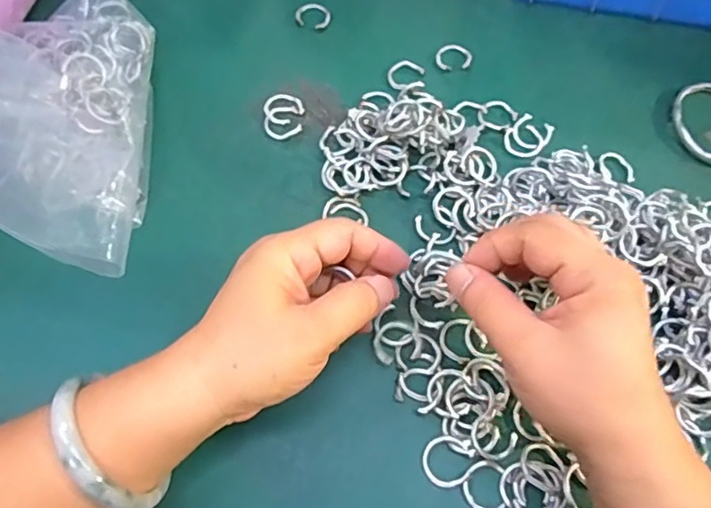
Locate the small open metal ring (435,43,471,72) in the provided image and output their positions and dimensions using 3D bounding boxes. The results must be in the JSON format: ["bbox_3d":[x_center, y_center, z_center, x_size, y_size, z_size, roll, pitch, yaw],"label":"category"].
[{"bbox_3d":[0.072,-0.145,0.418,0.026,0.007,0.022,-13,68,-9],"label":"small open metal ring"}]

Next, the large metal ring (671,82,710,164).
[{"bbox_3d":[0.248,-0.091,0.392,0.053,0.007,0.067,4,67,-1],"label":"large metal ring"}]

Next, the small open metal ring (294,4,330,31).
[{"bbox_3d":[-0.032,-0.182,0.430,0.025,0.006,0.024,1,67,-2],"label":"small open metal ring"}]

